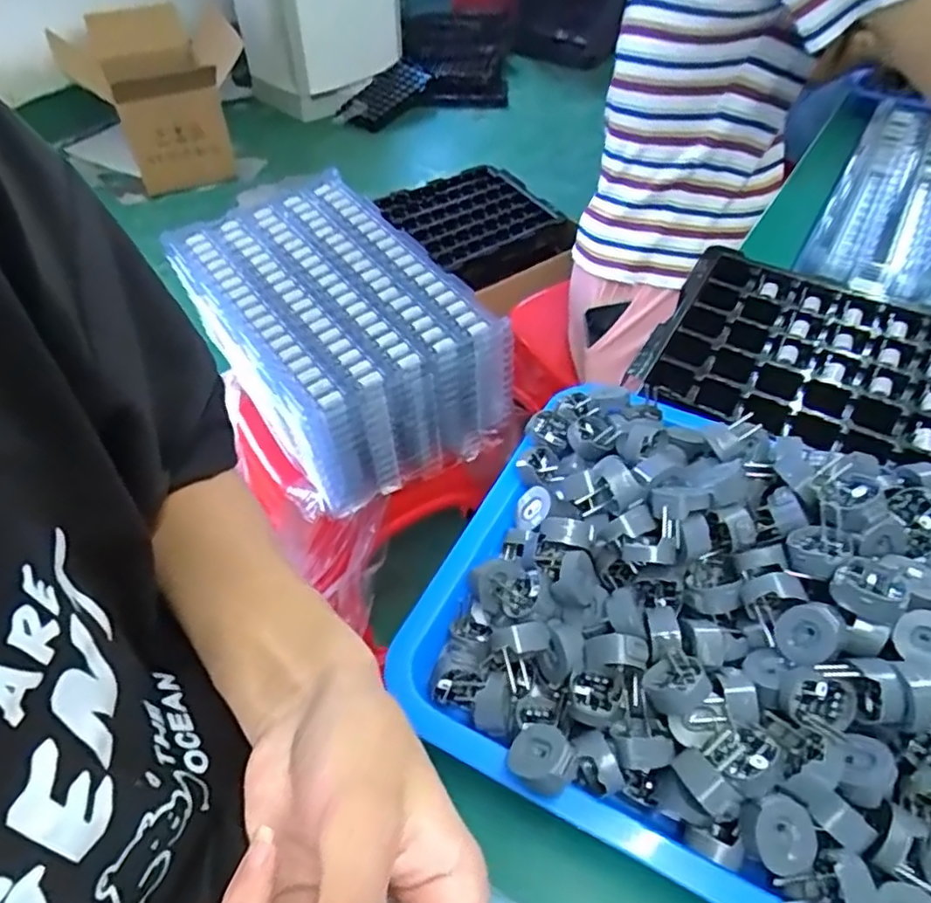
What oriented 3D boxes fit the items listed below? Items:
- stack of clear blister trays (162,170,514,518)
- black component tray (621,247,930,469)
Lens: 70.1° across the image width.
[{"bbox_3d":[-0.154,-0.135,0.797,0.244,0.166,0.376,-31,56,-24],"label":"stack of clear blister trays"},{"bbox_3d":[0.304,-0.038,0.447,0.338,0.028,0.187,24,54,19],"label":"black component tray"}]

